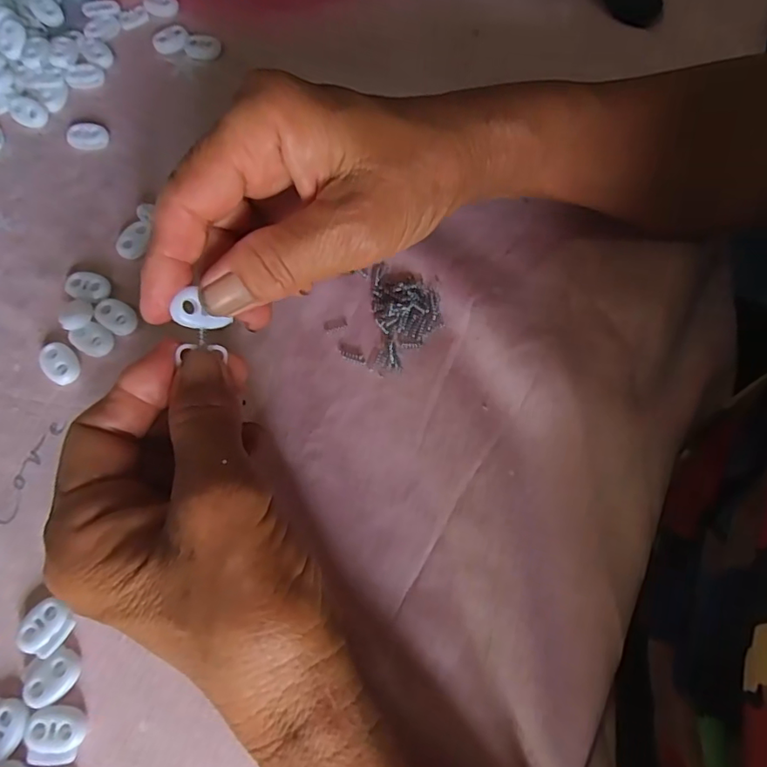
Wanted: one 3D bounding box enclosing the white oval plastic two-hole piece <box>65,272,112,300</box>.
[{"bbox_3d":[-0.149,-0.049,0.273,0.023,0.005,0.015,8,71,3],"label":"white oval plastic two-hole piece"}]

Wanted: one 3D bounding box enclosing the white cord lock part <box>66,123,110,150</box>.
[{"bbox_3d":[-0.167,-0.139,0.306,0.022,0.007,0.014,9,71,3],"label":"white cord lock part"}]

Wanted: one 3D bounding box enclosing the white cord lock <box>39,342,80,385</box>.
[{"bbox_3d":[-0.155,-0.010,0.260,0.014,0.007,0.021,-37,75,-12],"label":"white cord lock"}]

